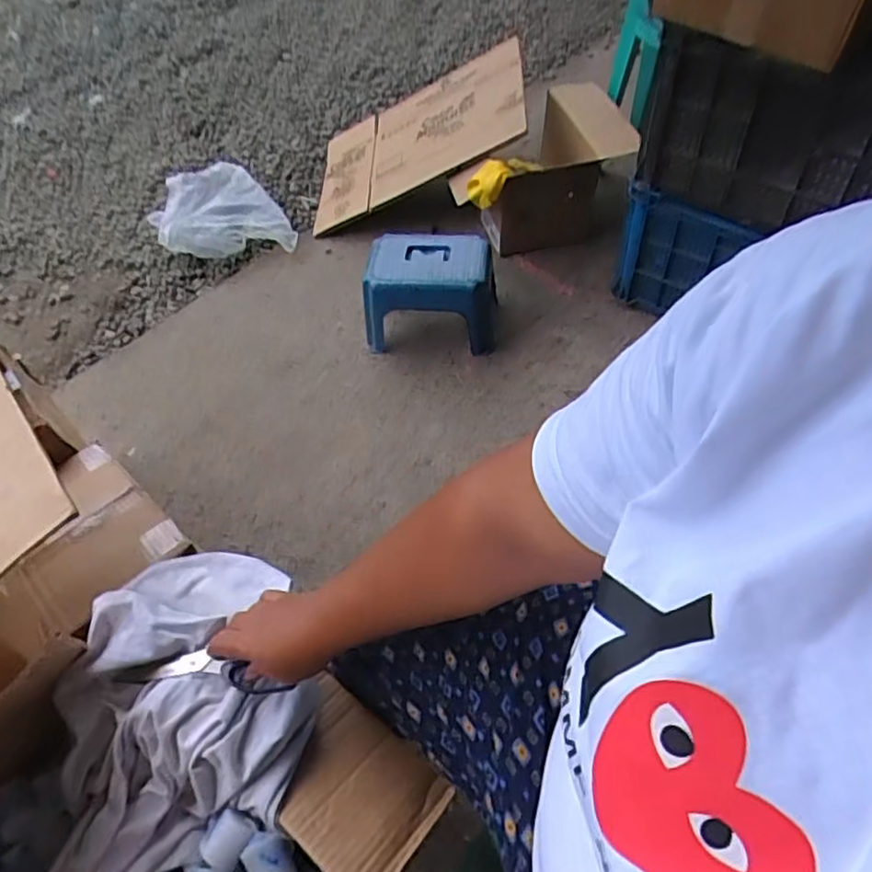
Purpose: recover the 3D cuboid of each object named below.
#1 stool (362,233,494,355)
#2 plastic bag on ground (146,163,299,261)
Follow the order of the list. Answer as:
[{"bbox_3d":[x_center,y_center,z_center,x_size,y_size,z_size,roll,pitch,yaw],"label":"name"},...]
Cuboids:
[{"bbox_3d":[-0.012,-0.331,1.470,0.284,0.215,0.182,2,54,5],"label":"stool"},{"bbox_3d":[-0.586,-0.604,1.762,0.388,0.119,0.248,-10,54,-4],"label":"plastic bag on ground"}]

